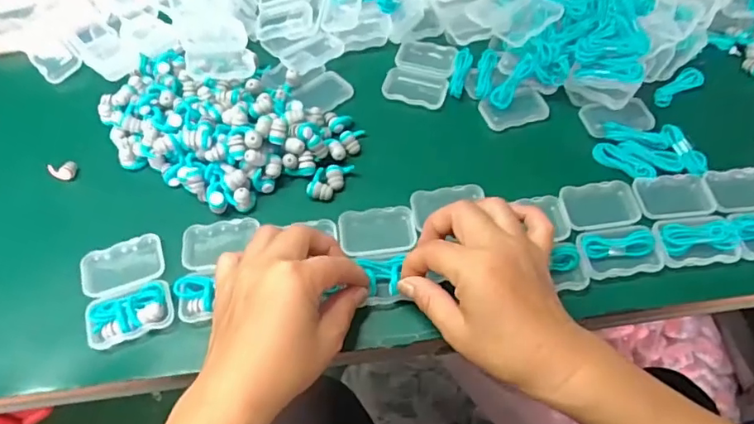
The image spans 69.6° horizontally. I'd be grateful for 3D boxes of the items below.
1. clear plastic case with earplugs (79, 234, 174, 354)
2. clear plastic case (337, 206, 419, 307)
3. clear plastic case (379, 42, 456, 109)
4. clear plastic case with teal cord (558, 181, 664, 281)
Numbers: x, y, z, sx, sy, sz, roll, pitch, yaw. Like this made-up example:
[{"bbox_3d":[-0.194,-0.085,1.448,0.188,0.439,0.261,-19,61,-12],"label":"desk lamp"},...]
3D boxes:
[{"bbox_3d":[-0.174,0.051,0.375,0.056,0.011,0.074,-20,59,-12],"label":"clear plastic case with earplugs"},{"bbox_3d":[0.002,0.031,0.391,0.054,0.016,0.076,-4,58,-2],"label":"clear plastic case"},{"bbox_3d":[0.041,-0.129,0.500,0.055,0.012,0.083,15,58,11],"label":"clear plastic case"},{"bbox_3d":[0.171,0.011,0.400,0.058,0.007,0.076,-6,57,-3],"label":"clear plastic case with teal cord"}]

